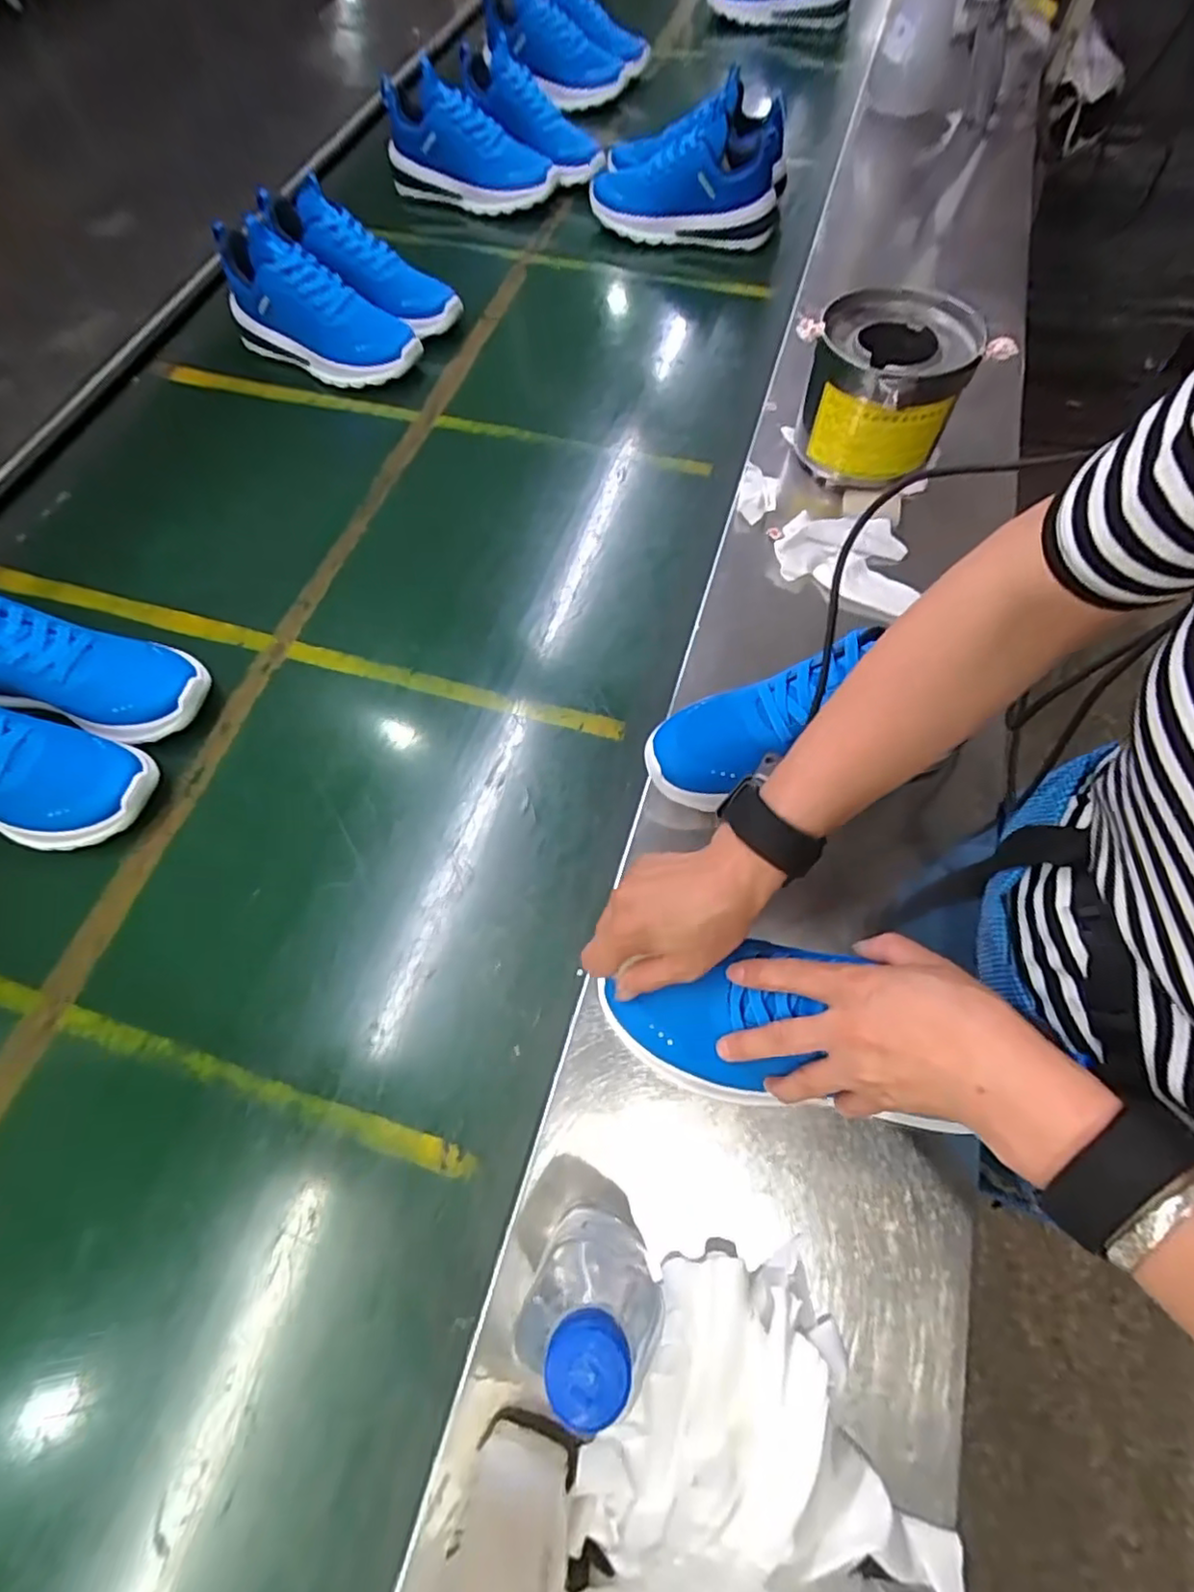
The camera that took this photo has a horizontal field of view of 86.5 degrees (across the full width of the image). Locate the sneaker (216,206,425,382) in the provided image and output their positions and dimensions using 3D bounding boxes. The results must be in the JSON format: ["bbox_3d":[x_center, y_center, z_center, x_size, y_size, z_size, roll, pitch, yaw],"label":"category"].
[{"bbox_3d":[-0.327,-0.572,0.753,0.232,0.126,0.090,24,70,10],"label":"sneaker"}]

